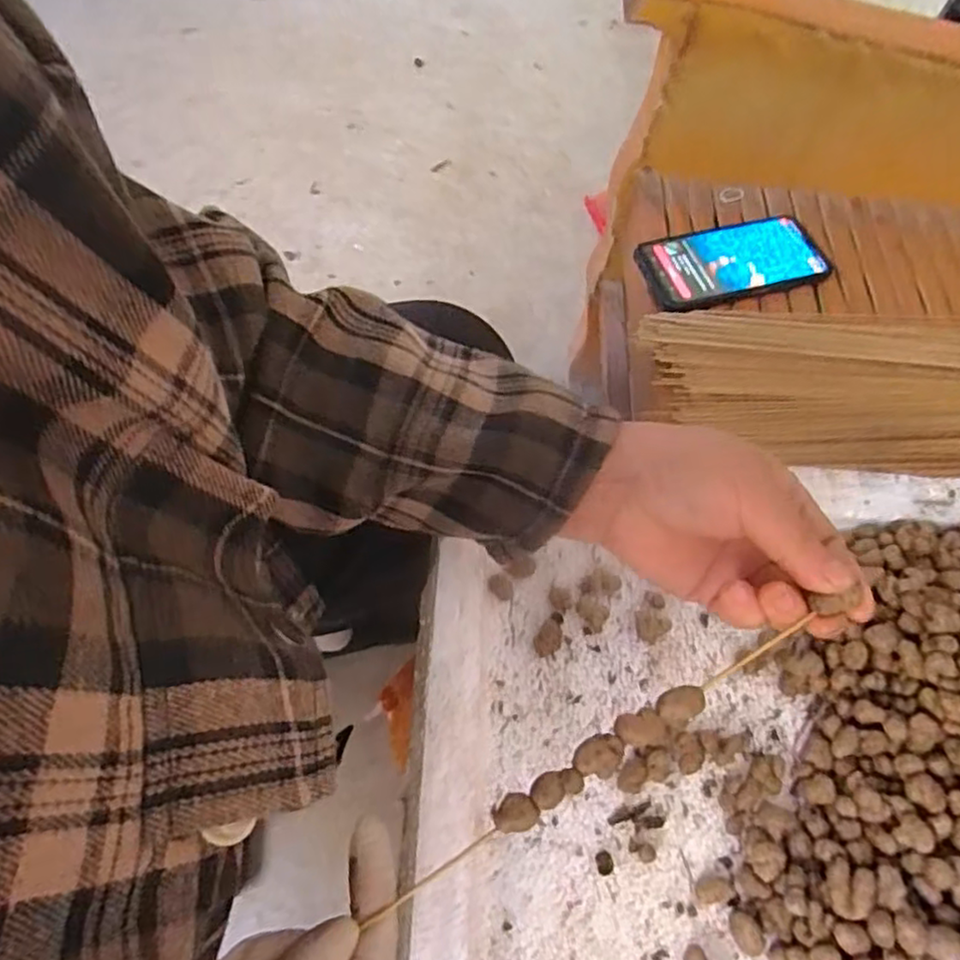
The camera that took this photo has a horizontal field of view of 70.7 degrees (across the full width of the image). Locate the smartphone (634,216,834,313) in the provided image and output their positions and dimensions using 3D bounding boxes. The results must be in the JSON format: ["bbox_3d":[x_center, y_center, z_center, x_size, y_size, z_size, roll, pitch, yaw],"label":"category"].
[{"bbox_3d":[0.221,-0.190,0.593,0.170,0.014,0.078,-15,64,-12],"label":"smartphone"}]

